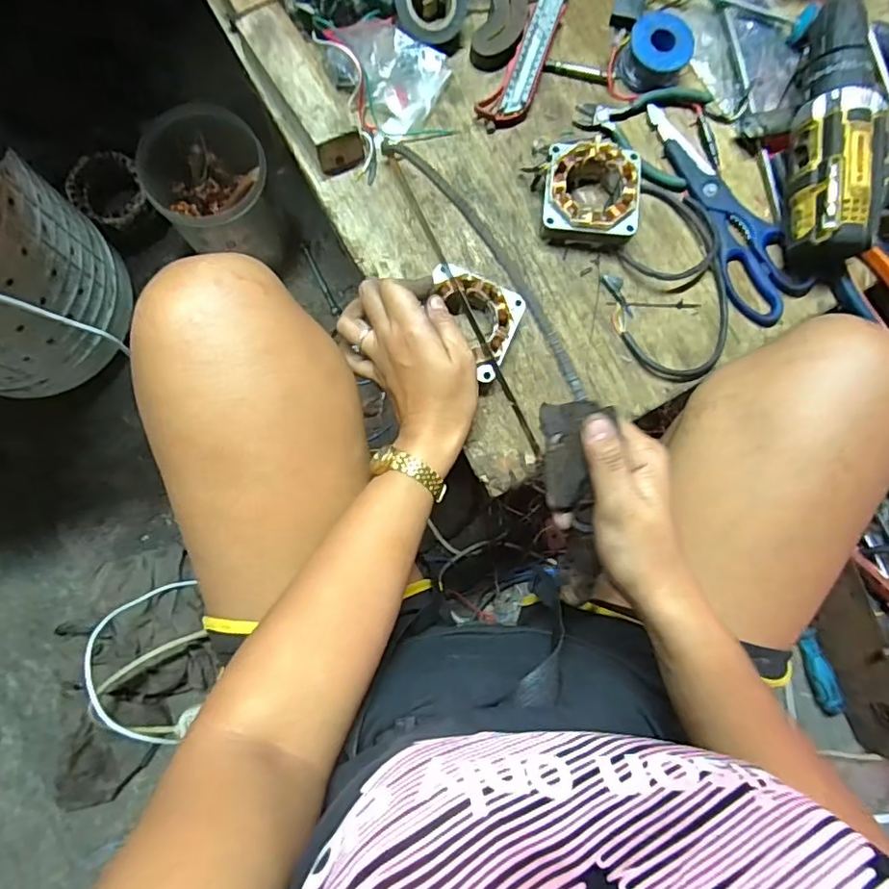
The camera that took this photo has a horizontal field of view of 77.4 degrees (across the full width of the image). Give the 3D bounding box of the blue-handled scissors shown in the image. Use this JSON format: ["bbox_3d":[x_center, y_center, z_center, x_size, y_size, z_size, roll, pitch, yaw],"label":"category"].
[{"bbox_3d":[0.237,-0.203,0.475,0.061,0.012,0.210,-28,86,-7],"label":"blue-handled scissors"}]

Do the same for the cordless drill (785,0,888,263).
[{"bbox_3d":[0.384,-0.242,0.450,0.208,0.086,0.188,2,83,-4],"label":"cordless drill"}]

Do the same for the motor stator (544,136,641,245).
[{"bbox_3d":[0.118,-0.205,0.455,0.074,0.034,0.074,5,83,-4],"label":"motor stator"}]

